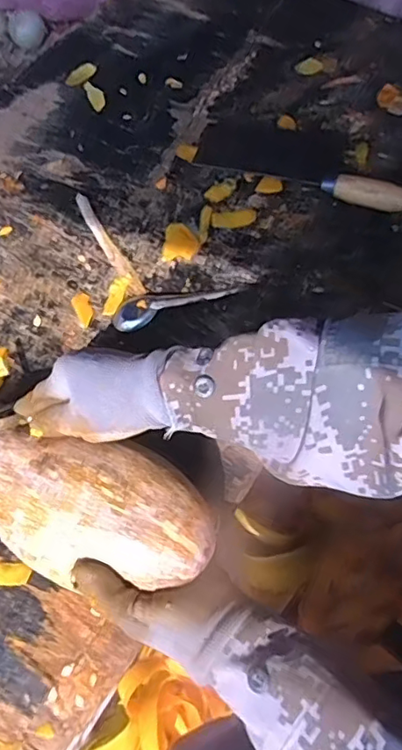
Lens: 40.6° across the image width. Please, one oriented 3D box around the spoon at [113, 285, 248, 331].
[{"bbox_3d":[-0.027,-0.086,0.601,0.146,0.015,0.035,-20,66,-5],"label":"spoon"}]

